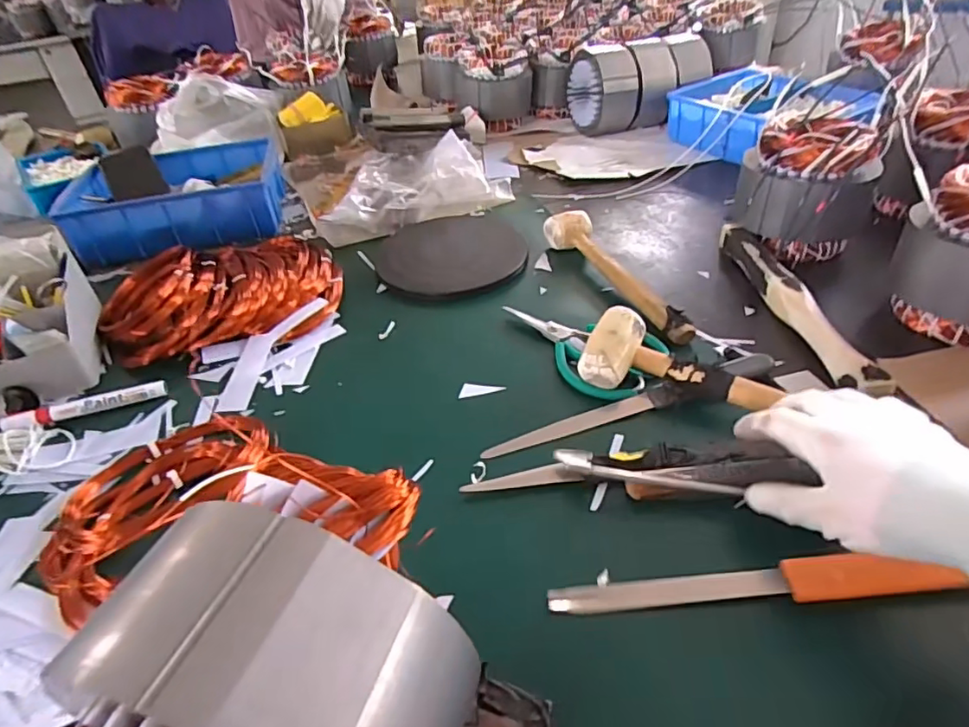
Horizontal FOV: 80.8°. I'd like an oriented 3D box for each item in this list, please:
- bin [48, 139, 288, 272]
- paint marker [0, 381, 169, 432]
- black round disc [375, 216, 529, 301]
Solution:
[{"bbox_3d":[-0.466,-0.258,0.882,0.296,0.078,0.229,-17,41,-14],"label":"bin"},{"bbox_3d":[-0.390,0.042,0.560,0.142,0.019,0.021,-18,42,-15],"label":"paint marker"},{"bbox_3d":[-0.046,-0.148,0.761,0.191,0.009,0.194,-3,40,2],"label":"black round disc"}]

